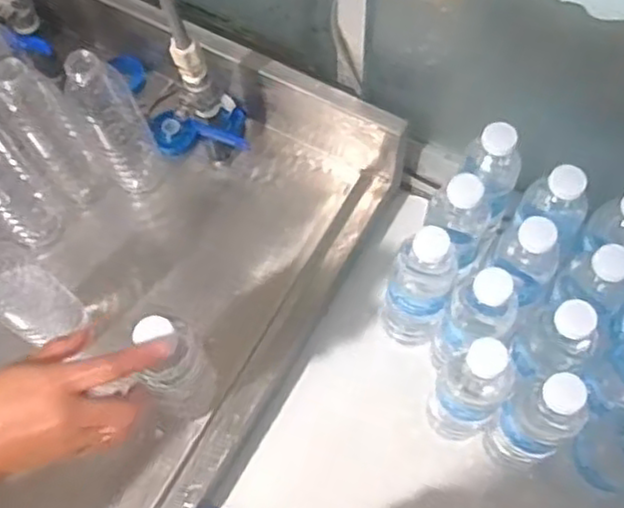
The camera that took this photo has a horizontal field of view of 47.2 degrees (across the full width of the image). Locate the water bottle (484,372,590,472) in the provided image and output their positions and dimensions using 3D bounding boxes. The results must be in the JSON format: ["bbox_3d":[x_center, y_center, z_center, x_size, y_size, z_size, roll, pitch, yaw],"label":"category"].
[{"bbox_3d":[0.200,0.155,0.633,0.070,0.199,0.052,34,70,15],"label":"water bottle"}]

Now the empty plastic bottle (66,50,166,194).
[{"bbox_3d":[-0.202,-0.143,0.733,0.053,0.194,0.066,-7,65,-2],"label":"empty plastic bottle"}]

